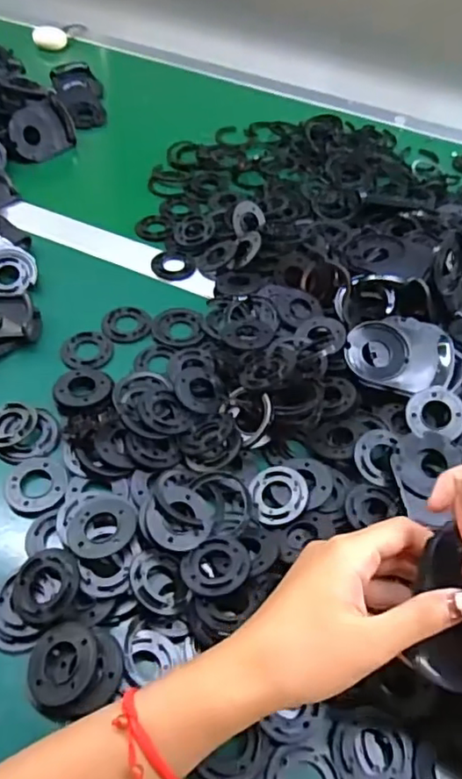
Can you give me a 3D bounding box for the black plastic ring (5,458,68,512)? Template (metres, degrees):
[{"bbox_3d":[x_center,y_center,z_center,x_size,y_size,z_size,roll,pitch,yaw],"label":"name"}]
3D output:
[{"bbox_3d":[-0.142,0.068,0.428,0.042,0.005,0.046,-7,51,-10],"label":"black plastic ring"}]

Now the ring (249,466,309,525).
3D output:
[{"bbox_3d":[0.035,0.075,0.423,0.039,0.004,0.044,-24,52,1],"label":"ring"}]

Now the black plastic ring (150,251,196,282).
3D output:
[{"bbox_3d":[-0.058,-0.126,0.592,0.044,0.005,0.042,2,50,-3],"label":"black plastic ring"}]

